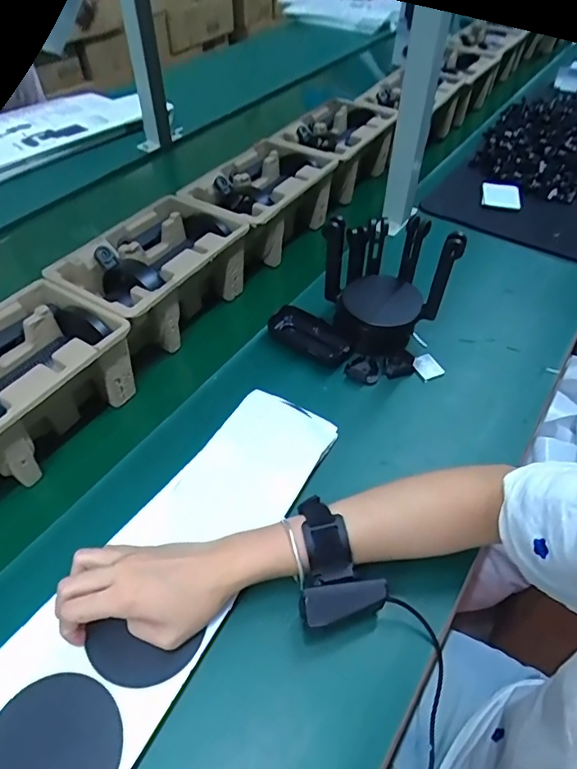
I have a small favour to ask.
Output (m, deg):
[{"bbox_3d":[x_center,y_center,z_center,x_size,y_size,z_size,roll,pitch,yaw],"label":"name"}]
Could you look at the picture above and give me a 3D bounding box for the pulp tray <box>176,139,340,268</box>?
[{"bbox_3d":[-0.041,-0.283,0.774,0.155,0.090,0.239,22,51,20],"label":"pulp tray"}]

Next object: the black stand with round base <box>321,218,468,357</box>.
[{"bbox_3d":[0.114,-0.132,0.602,0.118,0.137,0.124,-17,49,-15],"label":"black stand with round base"}]

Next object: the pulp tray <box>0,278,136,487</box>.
[{"bbox_3d":[-0.286,0.006,0.520,0.146,0.099,0.223,26,54,21],"label":"pulp tray"}]

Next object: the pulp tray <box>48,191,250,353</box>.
[{"bbox_3d":[-0.167,-0.139,0.644,0.143,0.100,0.221,24,51,21],"label":"pulp tray"}]

